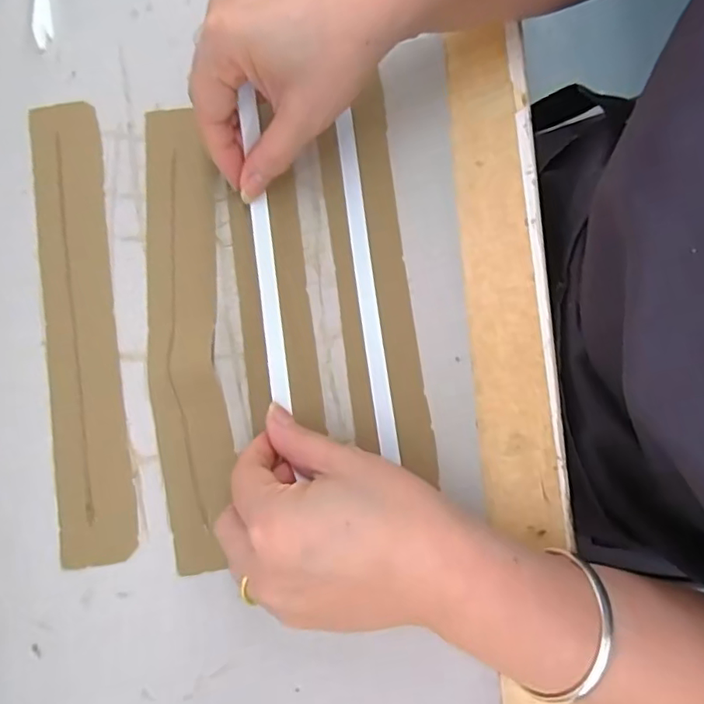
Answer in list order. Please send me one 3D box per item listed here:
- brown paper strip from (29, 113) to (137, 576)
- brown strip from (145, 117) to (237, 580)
[{"bbox_3d":[-0.151,-0.018,0.307,0.041,0.006,0.257,-10,80,-1],"label":"brown paper strip"},{"bbox_3d":[-0.091,-0.015,0.306,0.040,0.006,0.253,-6,80,-1],"label":"brown strip"}]

